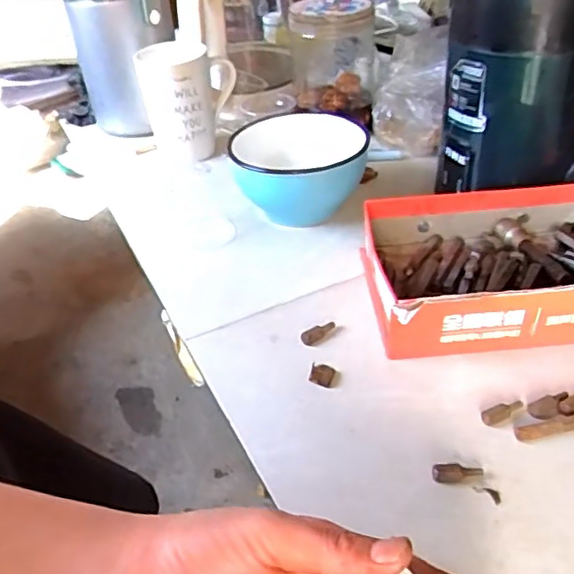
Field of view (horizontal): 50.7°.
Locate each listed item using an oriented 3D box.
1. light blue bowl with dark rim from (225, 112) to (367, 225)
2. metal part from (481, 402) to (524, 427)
[{"bbox_3d":[0.013,-0.114,0.622,0.132,0.086,0.140,-3,37,2],"label":"light blue bowl with dark rim"},{"bbox_3d":[0.142,0.081,0.395,0.029,0.009,0.010,-16,39,-15],"label":"metal part"}]

